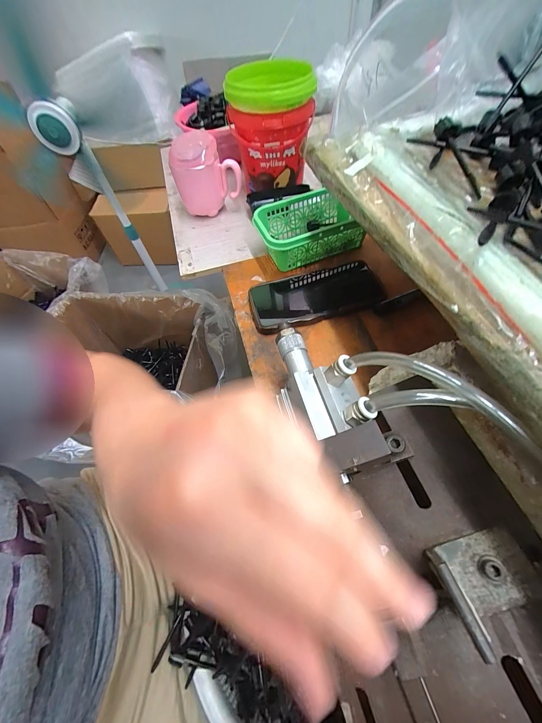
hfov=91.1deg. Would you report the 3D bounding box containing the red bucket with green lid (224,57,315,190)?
[{"bbox_3d":[0.001,-0.368,0.443,0.124,0.155,0.113,-4,58,3],"label":"red bucket with green lid"}]

